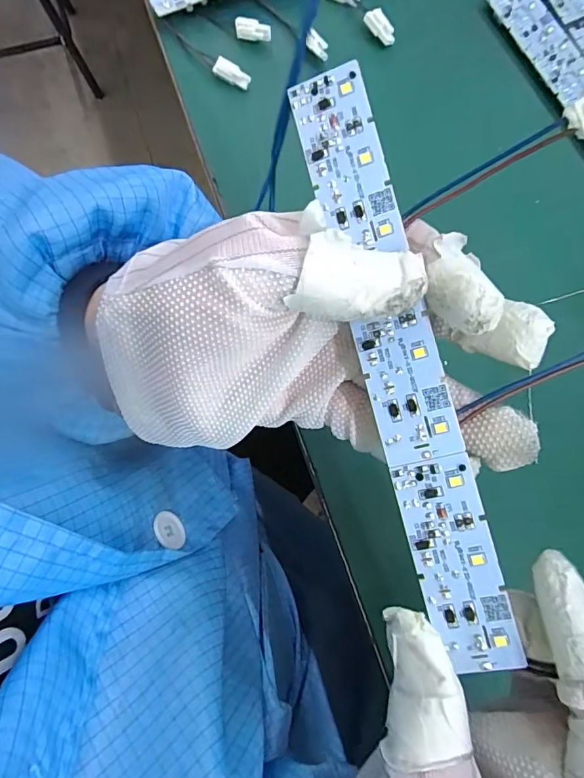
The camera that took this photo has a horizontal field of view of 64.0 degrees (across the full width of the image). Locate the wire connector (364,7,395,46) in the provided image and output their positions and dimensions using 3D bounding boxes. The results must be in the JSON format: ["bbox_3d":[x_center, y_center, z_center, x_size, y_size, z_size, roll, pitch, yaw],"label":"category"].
[{"bbox_3d":[0.062,-0.254,0.327,0.026,0.008,0.010,44,74,-12],"label":"wire connector"}]

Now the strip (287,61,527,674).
[{"bbox_3d":[0.034,-0.009,0.147,0.024,0.004,0.187,-16,85,15],"label":"strip"}]

